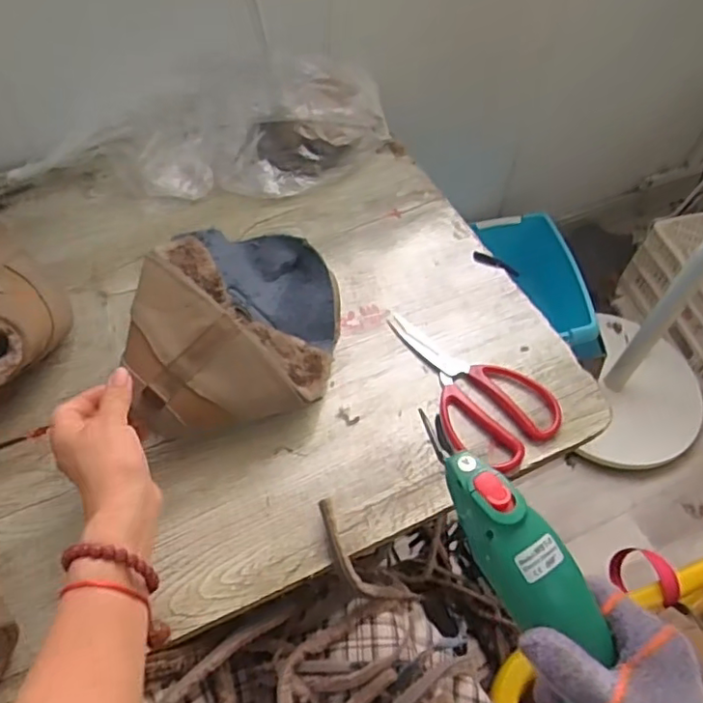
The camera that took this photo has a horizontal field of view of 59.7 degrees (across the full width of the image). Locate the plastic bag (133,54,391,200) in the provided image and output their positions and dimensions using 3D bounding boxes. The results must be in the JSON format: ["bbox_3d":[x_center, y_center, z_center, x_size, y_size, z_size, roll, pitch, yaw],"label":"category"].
[{"bbox_3d":[-0.111,-0.283,0.750,0.314,0.087,0.182,-2,55,-5],"label":"plastic bag"}]

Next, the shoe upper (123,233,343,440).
[{"bbox_3d":[-0.098,-0.039,0.561,0.164,0.104,0.240,2,54,-2],"label":"shoe upper"}]

